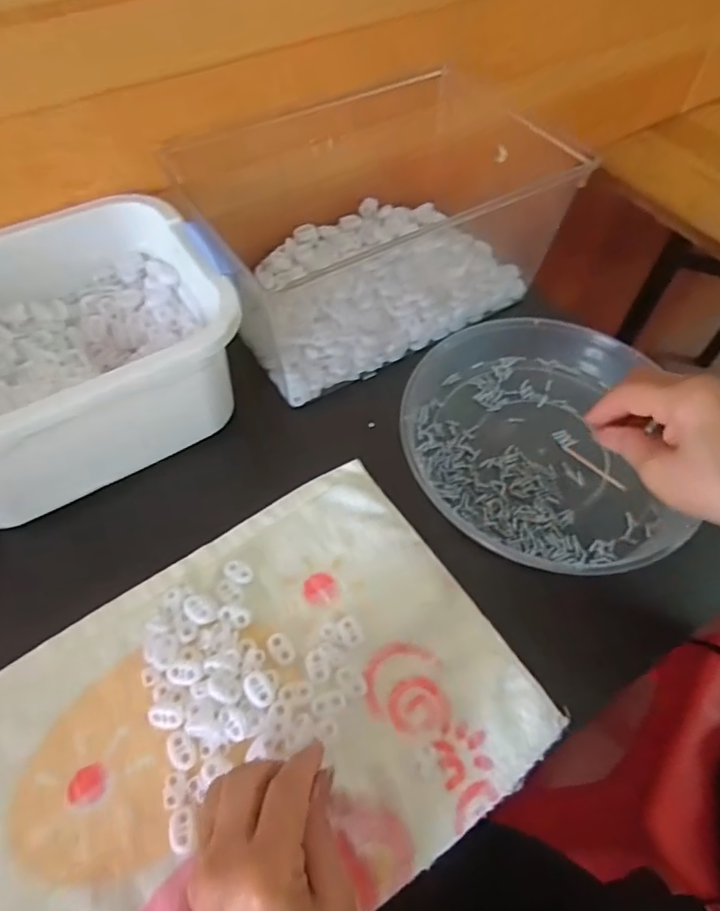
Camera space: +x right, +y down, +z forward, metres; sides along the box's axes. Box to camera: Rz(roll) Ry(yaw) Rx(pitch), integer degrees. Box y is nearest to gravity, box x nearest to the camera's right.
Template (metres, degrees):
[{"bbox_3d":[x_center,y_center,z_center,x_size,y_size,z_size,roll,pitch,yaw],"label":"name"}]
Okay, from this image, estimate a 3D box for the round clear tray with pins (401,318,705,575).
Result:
[{"bbox_3d":[0.145,-0.018,0.448,0.223,0.037,0.234,3,57,-1],"label":"round clear tray with pins"}]

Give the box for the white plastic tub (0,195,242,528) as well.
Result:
[{"bbox_3d":[-0.227,-0.076,0.416,0.246,0.108,0.190,-28,63,-19],"label":"white plastic tub"}]

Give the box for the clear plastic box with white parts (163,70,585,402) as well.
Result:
[{"bbox_3d":[0.025,-0.208,0.517,0.310,0.117,0.194,-26,62,-18],"label":"clear plastic box with white parts"}]

